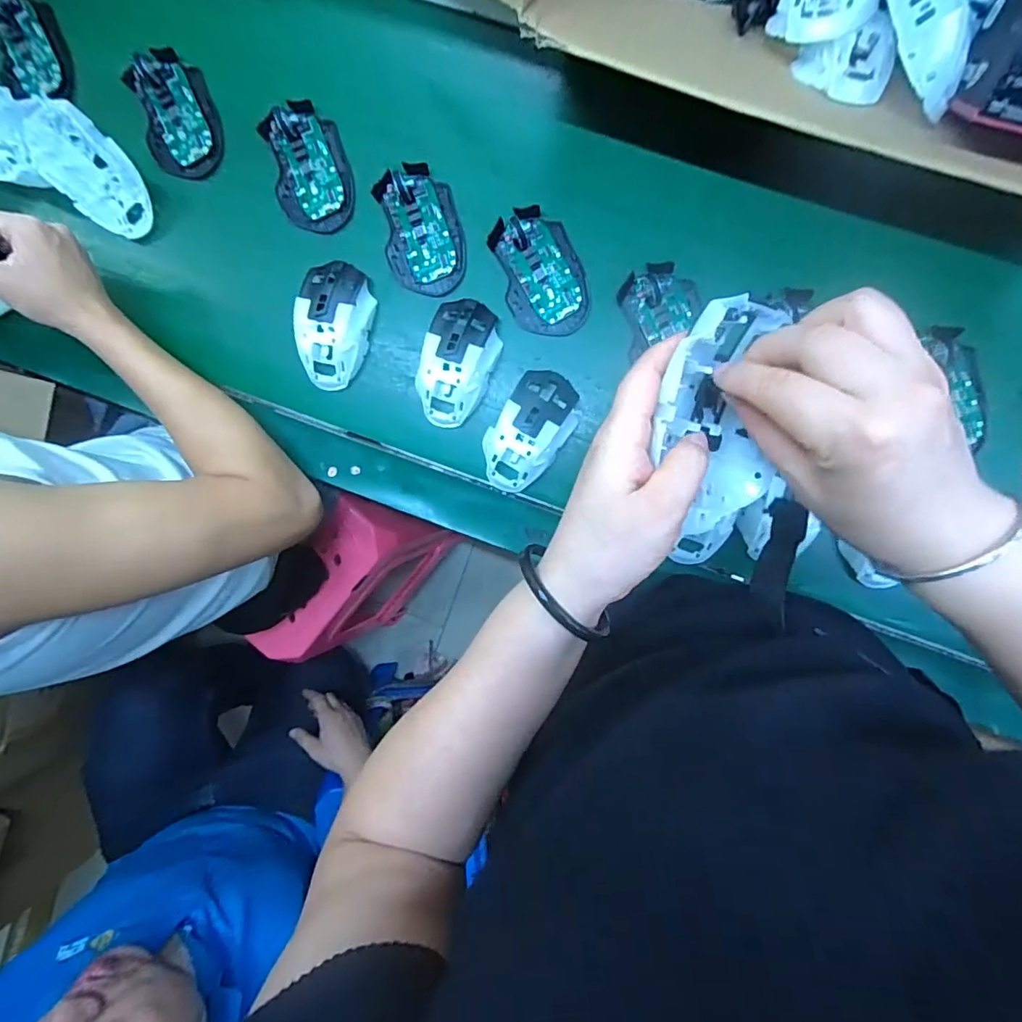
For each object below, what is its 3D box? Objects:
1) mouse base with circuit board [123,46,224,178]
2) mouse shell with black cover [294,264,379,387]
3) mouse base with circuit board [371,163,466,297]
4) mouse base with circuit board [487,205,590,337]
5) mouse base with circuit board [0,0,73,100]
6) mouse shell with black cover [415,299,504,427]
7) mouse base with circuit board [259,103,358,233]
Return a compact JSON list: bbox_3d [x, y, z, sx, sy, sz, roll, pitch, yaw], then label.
[{"bbox_3d":[-0.322,-0.381,0.513,0.073,0.020,0.112,-15,92,6],"label":"mouse base with circuit board"},{"bbox_3d":[-0.168,-0.176,0.508,0.062,0.038,0.113,6,95,5],"label":"mouse shell with black cover"},{"bbox_3d":[-0.084,-0.261,0.501,0.071,0.019,0.112,-11,93,6],"label":"mouse base with circuit board"},{"bbox_3d":[0.028,-0.221,0.490,0.073,0.023,0.113,-18,92,7],"label":"mouse base with circuit board"},{"bbox_3d":[-0.475,-0.457,0.523,0.068,0.018,0.111,-14,93,6],"label":"mouse base with circuit board"},{"bbox_3d":[-0.050,-0.137,0.498,0.066,0.034,0.117,19,96,4],"label":"mouse shell with black cover"},{"bbox_3d":[-0.192,-0.325,0.506,0.072,0.018,0.112,-9,93,6],"label":"mouse base with circuit board"}]

